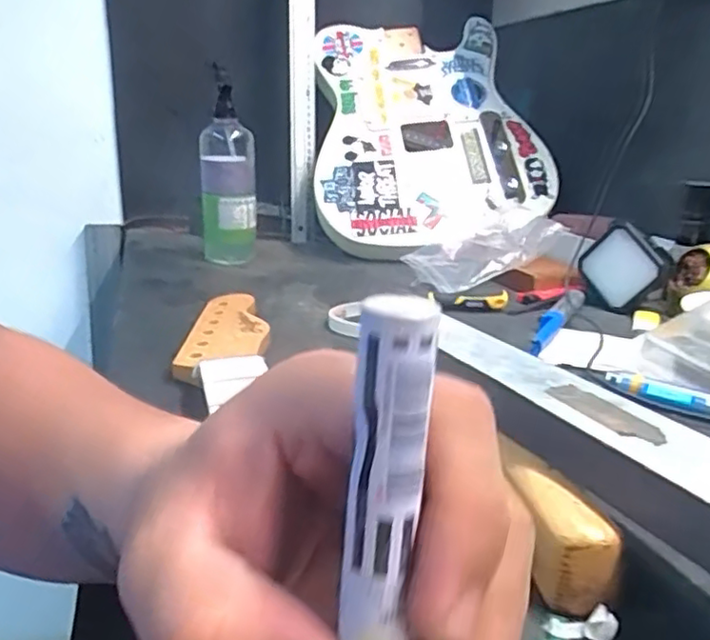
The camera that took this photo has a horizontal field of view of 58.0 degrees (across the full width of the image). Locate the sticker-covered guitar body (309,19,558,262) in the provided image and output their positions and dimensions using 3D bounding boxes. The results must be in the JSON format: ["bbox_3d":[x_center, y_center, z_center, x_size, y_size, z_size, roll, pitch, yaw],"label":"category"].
[{"bbox_3d":[0.085,-0.275,0.910,0.321,0.411,0.036,-12,-24,-4],"label":"sticker-covered guitar body"}]

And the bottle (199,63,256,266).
[{"bbox_3d":[-0.158,-0.181,0.791,0.066,0.227,0.056,-2,18,-9],"label":"bottle"}]

